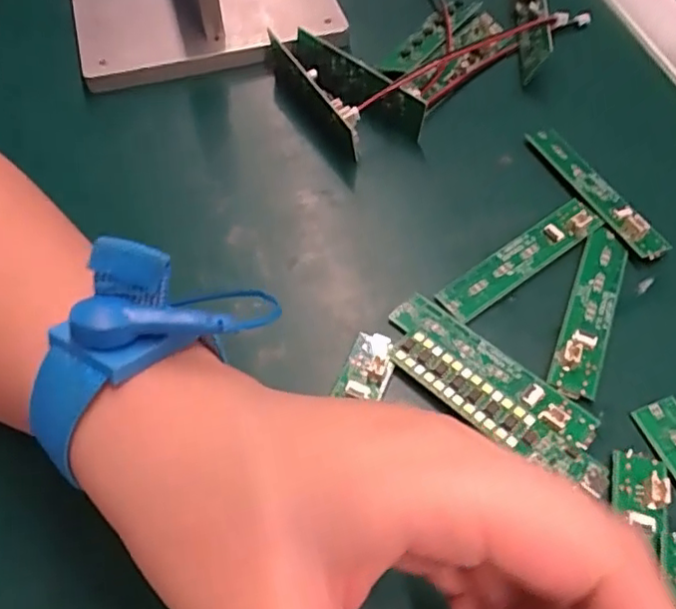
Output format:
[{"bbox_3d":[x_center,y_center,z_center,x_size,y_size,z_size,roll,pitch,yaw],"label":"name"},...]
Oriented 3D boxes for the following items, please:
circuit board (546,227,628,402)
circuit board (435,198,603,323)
[{"bbox_3d":[0.101,0.000,0.244,0.017,0.008,0.081,20,59,12],"label":"circuit board"},{"bbox_3d":[0.076,-0.020,0.258,0.080,0.011,0.018,-31,62,-19],"label":"circuit board"}]

